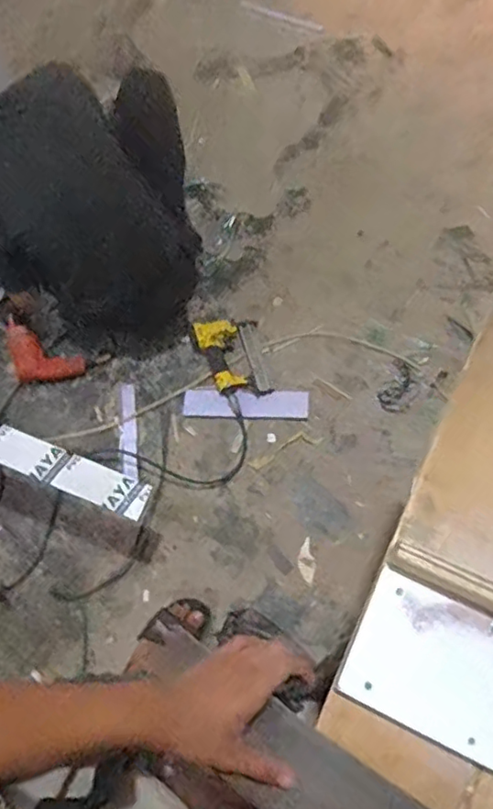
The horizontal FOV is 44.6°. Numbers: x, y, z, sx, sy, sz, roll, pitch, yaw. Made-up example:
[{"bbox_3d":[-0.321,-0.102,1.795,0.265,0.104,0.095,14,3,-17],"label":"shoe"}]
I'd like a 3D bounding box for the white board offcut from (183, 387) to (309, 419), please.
[{"bbox_3d":[-0.001,-0.001,1.498,0.306,0.014,0.070,2,70,2],"label":"white board offcut"}]

